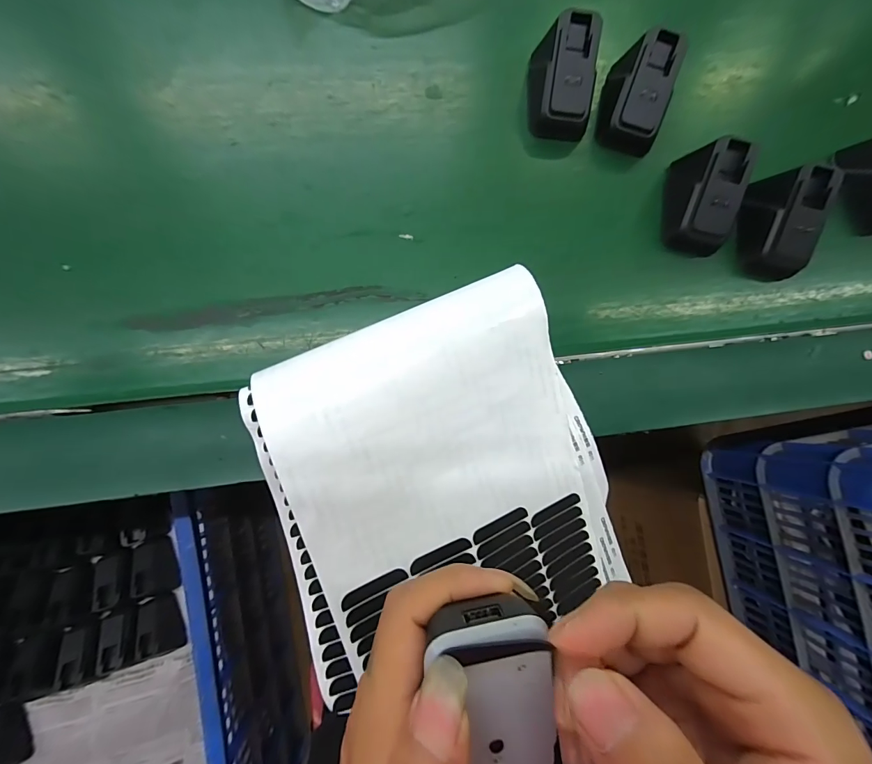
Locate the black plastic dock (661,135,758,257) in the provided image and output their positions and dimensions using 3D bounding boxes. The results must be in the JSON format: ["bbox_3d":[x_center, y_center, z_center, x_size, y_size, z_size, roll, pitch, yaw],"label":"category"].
[{"bbox_3d":[0.185,-0.126,0.266,0.037,0.041,0.060,8,82,-3],"label":"black plastic dock"}]

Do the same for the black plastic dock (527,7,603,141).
[{"bbox_3d":[0.090,-0.213,0.270,0.042,0.042,0.062,6,82,-3],"label":"black plastic dock"}]

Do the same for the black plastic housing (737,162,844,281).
[{"bbox_3d":[0.242,-0.109,0.267,0.037,0.041,0.061,3,82,-4],"label":"black plastic housing"}]

